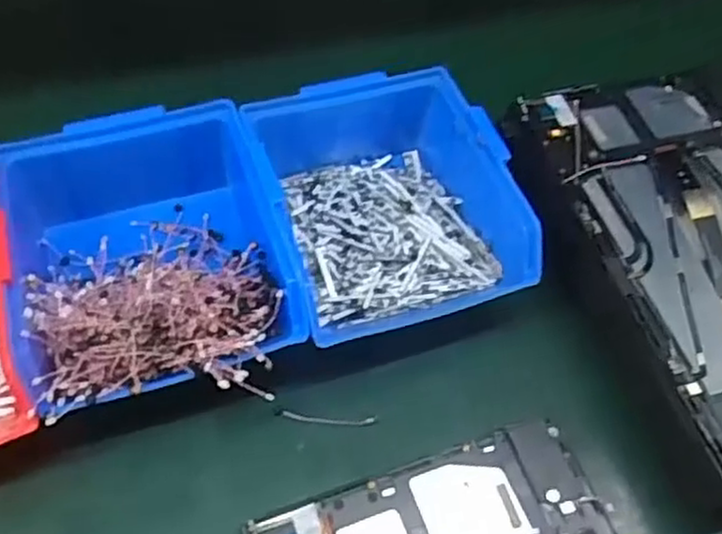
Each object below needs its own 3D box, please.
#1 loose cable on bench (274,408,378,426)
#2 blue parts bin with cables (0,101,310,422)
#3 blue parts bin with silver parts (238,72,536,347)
[{"bbox_3d":[-0.018,0.074,0.351,0.050,0.004,0.005,6,54,-2],"label":"loose cable on bench"},{"bbox_3d":[-0.102,-0.006,0.346,0.120,0.057,0.151,-13,57,-15],"label":"blue parts bin with cables"},{"bbox_3d":[0.013,-0.038,0.382,0.123,0.067,0.144,-16,58,-6],"label":"blue parts bin with silver parts"}]

